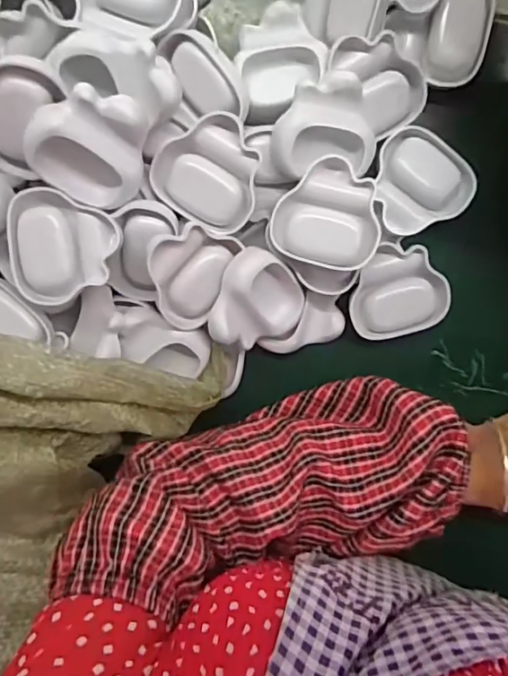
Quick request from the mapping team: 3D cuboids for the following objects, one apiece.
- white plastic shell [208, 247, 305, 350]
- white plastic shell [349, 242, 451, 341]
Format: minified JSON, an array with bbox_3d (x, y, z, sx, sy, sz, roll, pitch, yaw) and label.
[{"bbox_3d":[0.005,-0.022,0.333,0.054,0.030,0.060,17,97,-5],"label":"white plastic shell"},{"bbox_3d":[0.092,-0.030,0.347,0.060,0.019,0.060,-22,99,0],"label":"white plastic shell"}]

